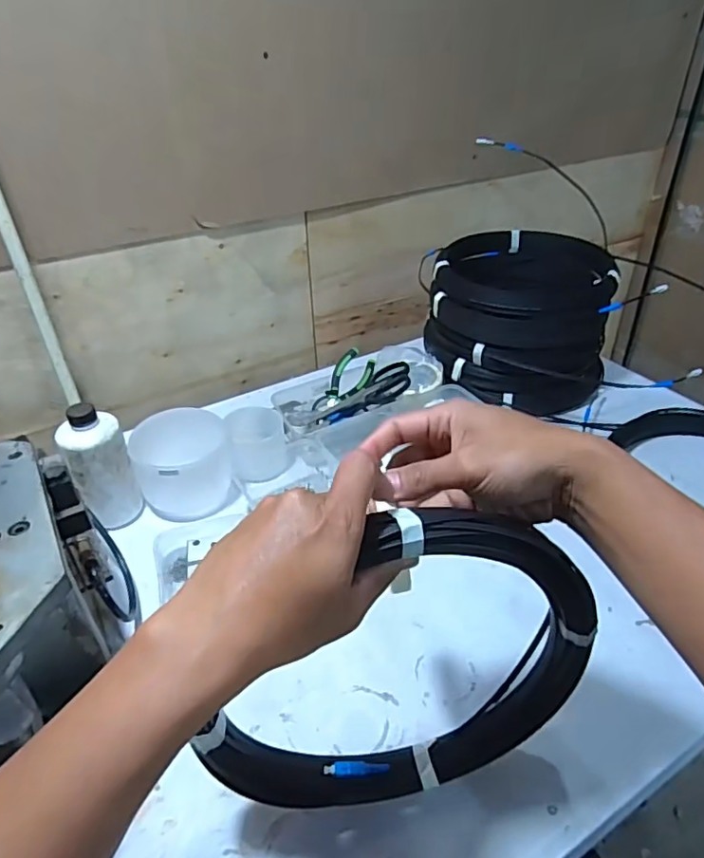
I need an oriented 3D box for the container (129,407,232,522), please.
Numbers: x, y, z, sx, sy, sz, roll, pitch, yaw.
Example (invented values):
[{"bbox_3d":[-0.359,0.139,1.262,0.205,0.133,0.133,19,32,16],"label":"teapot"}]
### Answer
[{"bbox_3d":[-0.219,0.051,0.751,0.122,0.113,0.104,-15,37,-17],"label":"container"}]

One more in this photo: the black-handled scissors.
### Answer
[{"bbox_3d":[0.009,-0.046,0.843,0.177,0.024,0.071,-24,28,24],"label":"black-handled scissors"}]

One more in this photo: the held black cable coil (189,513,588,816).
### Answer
[{"bbox_3d":[0.034,0.172,0.391,0.274,0.279,0.048,-8,36,-9],"label":"held black cable coil"}]

